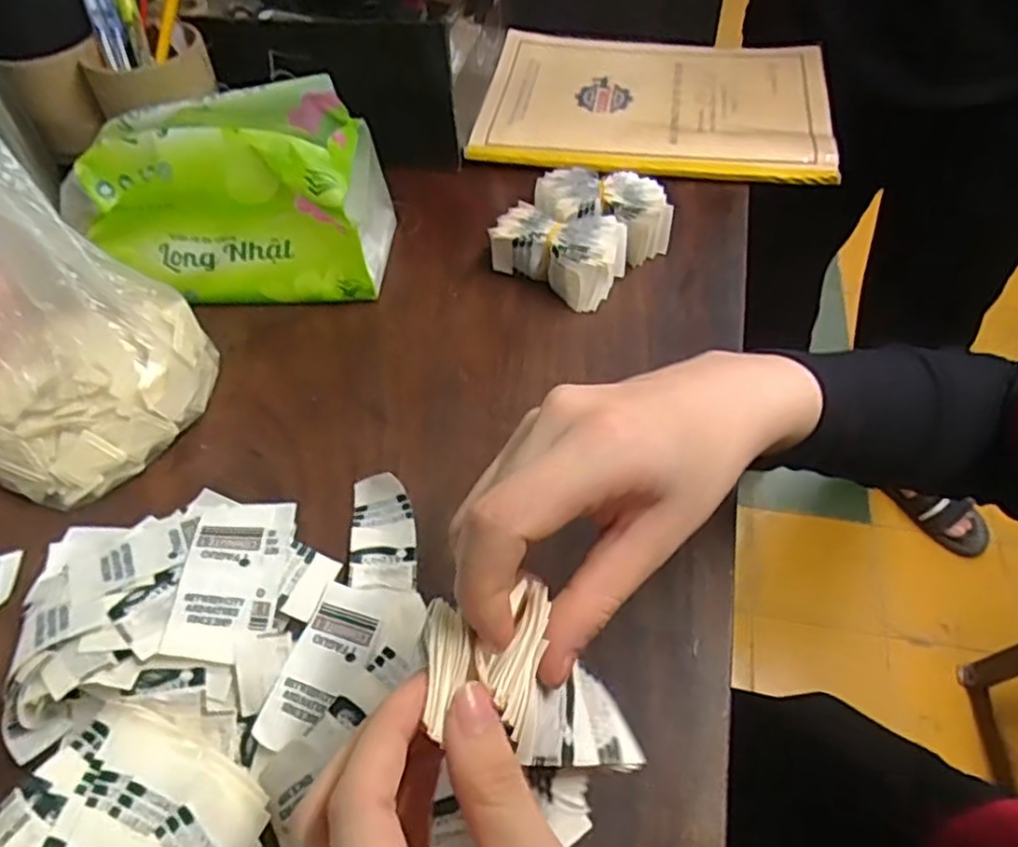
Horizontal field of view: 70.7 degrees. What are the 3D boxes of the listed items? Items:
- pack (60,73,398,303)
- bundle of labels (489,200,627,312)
[{"bbox_3d":[-0.184,-0.155,0.489,0.189,0.120,0.090,0,51,2],"label":"pack"},{"bbox_3d":[0.036,-0.120,0.504,0.088,0.040,0.052,23,56,19],"label":"bundle of labels"}]

